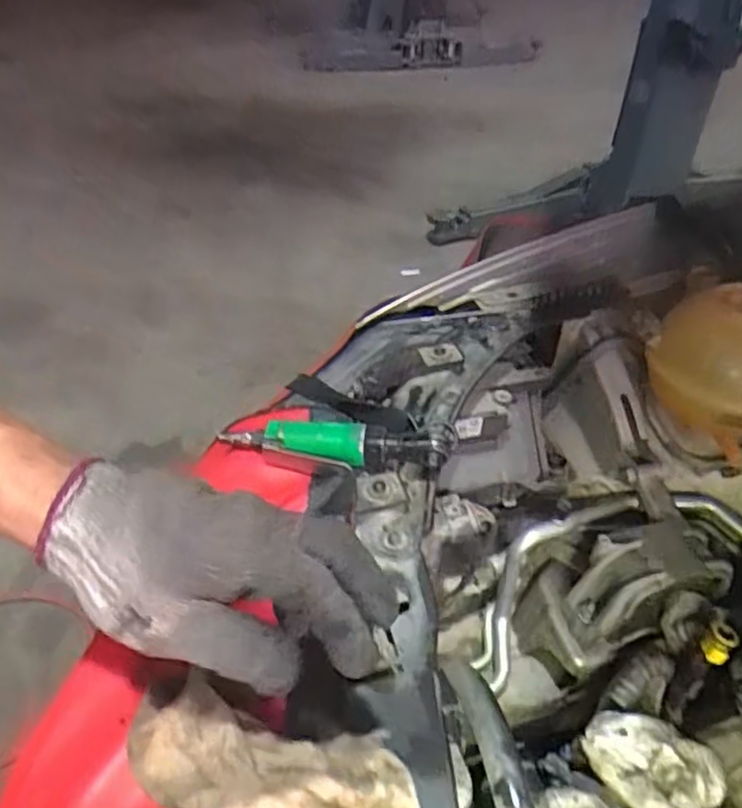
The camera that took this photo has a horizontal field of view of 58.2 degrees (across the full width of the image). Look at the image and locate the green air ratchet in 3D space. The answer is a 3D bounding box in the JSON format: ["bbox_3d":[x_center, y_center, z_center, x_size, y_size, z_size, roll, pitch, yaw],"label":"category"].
[{"bbox_3d":[-0.027,0.029,0.564,0.195,0.033,0.048,2,41,0],"label":"green air ratchet"}]

